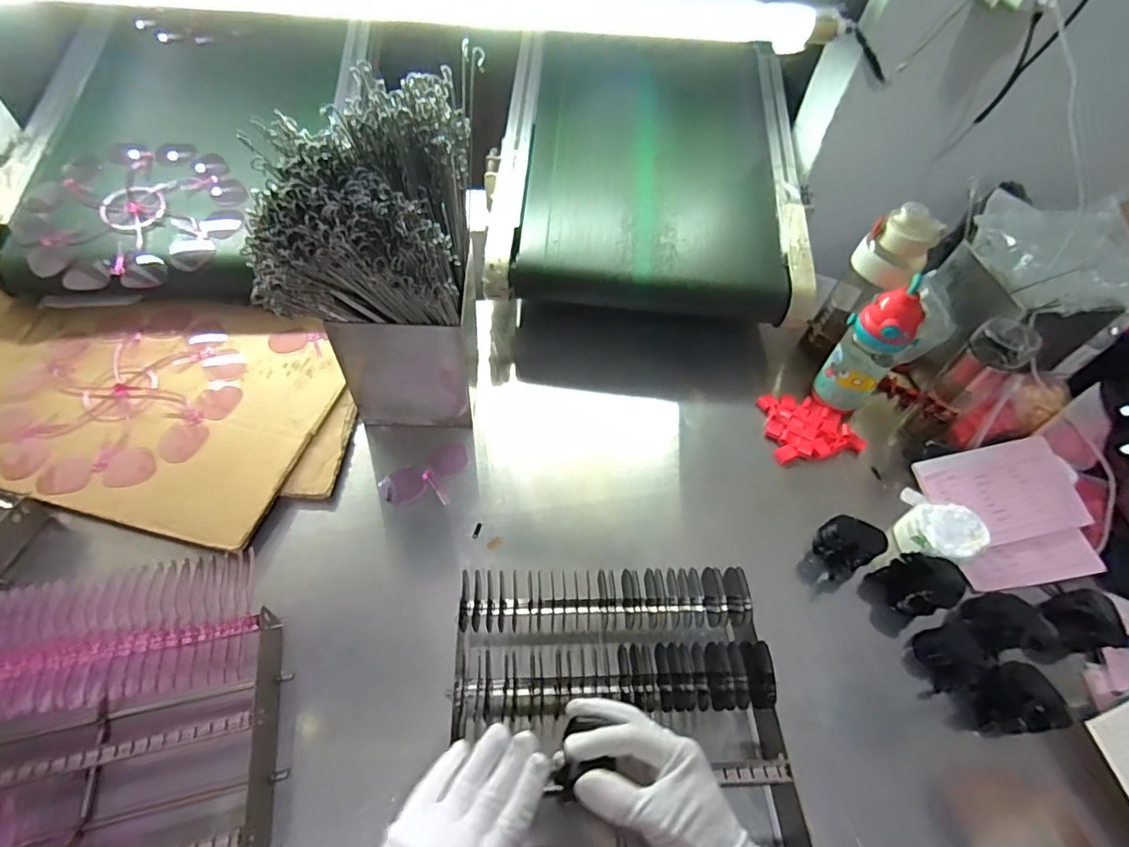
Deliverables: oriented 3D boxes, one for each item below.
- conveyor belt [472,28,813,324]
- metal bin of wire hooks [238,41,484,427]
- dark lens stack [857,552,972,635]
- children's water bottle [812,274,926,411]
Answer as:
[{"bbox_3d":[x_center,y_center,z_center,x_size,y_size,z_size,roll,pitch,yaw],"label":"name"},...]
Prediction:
[{"bbox_3d":[0.140,-0.421,0.891,0.498,0.162,0.533,5,55,-2],"label":"conveyor belt"},{"bbox_3d":[-0.198,-0.138,0.604,0.189,0.389,0.236,9,55,1],"label":"metal bin of wire hooks"},{"bbox_3d":[0.424,0.205,0.659,0.077,0.100,0.070,-16,58,-15],"label":"dark lens stack"},{"bbox_3d":[0.426,-0.104,0.752,0.084,0.196,0.067,39,61,20],"label":"children's water bottle"}]

